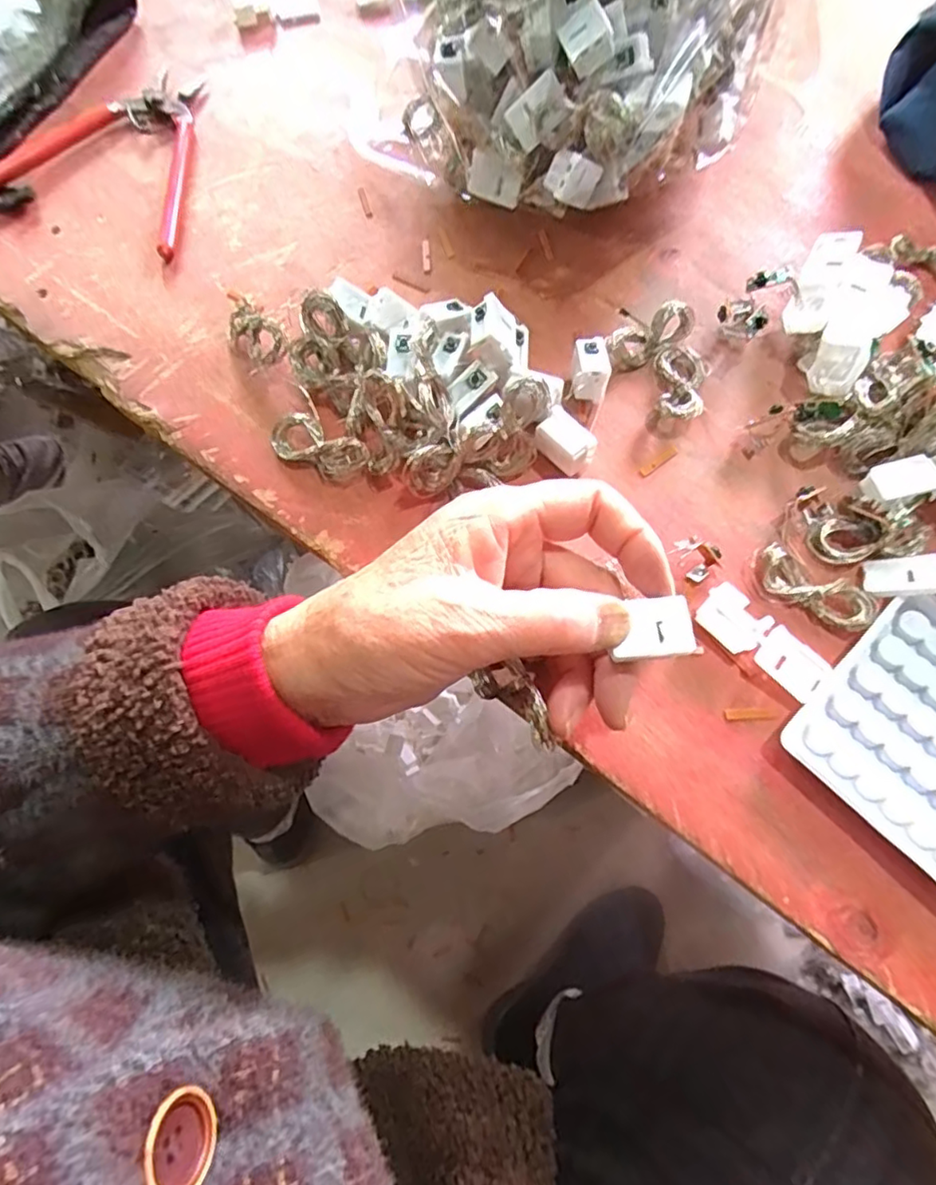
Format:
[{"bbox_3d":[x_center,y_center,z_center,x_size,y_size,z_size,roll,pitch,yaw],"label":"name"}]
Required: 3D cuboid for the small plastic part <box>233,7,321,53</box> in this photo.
[{"bbox_3d":[-0.130,-0.387,0.417,0.054,0.012,0.032,-25,71,-9],"label":"small plastic part"}]

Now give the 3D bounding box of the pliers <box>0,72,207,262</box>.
[{"bbox_3d":[-0.197,-0.257,0.357,0.132,0.012,0.131,20,71,7],"label":"pliers"}]

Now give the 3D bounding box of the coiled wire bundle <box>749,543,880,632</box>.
[{"bbox_3d":[0.146,-0.001,0.262,0.051,0.008,0.019,33,73,12],"label":"coiled wire bundle"}]

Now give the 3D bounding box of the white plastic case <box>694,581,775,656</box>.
[{"bbox_3d":[0.111,0.011,0.257,0.026,0.010,0.019,43,75,14],"label":"white plastic case"}]

